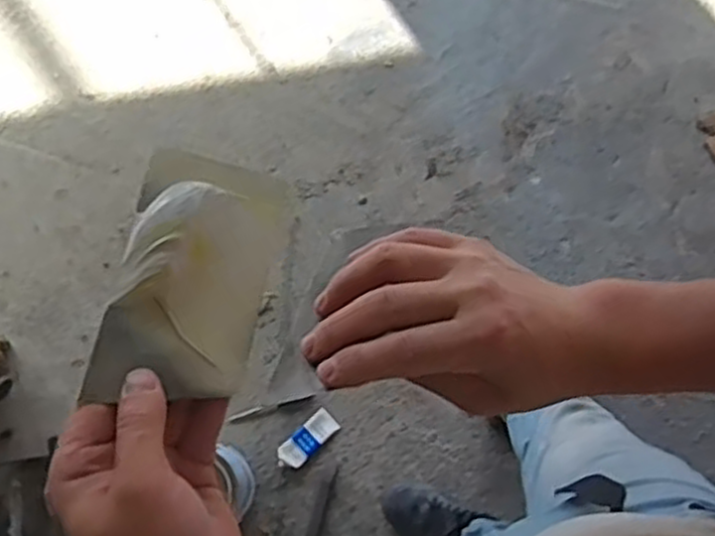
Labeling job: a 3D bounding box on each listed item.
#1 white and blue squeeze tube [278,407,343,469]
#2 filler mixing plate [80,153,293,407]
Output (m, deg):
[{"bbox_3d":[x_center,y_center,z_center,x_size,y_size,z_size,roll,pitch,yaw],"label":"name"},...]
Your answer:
[{"bbox_3d":[-0.100,0.346,1.529,0.139,0.028,0.055,-40,79,-22],"label":"white and blue squeeze tube"},{"bbox_3d":[-0.080,0.004,0.393,0.079,0.017,0.134,16,68,-18],"label":"filler mixing plate"}]

